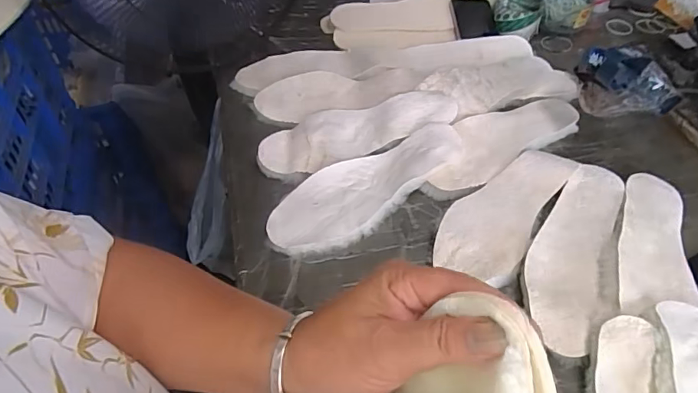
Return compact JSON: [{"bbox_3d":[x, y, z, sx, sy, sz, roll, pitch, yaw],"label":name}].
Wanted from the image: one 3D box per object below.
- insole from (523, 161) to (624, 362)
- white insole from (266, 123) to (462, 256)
[{"bbox_3d":[0.262,0.050,0.545,0.077,0.010,0.276,23,53,17],"label":"insole"},{"bbox_3d":[0.023,-0.021,0.592,0.280,0.017,0.105,-36,59,-28],"label":"white insole"}]

